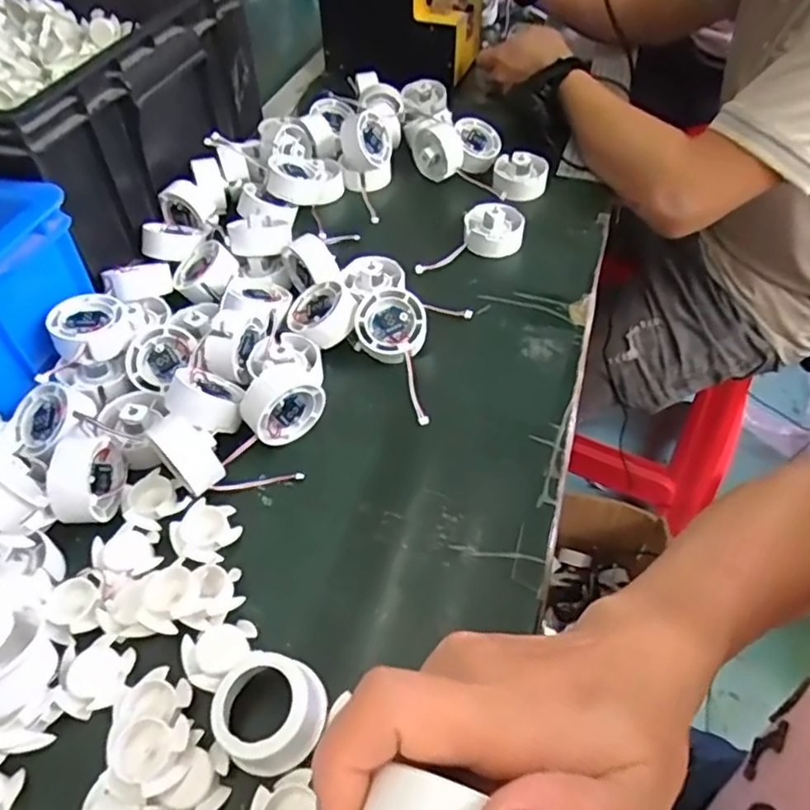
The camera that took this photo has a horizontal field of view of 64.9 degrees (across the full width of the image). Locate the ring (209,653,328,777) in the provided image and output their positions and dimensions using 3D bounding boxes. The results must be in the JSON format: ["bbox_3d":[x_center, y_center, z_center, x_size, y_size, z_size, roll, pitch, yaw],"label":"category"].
[{"bbox_3d":[-0.067,0.153,0.318,0.053,0.026,0.048,-4,48,-2],"label":"ring"}]

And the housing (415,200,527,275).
[{"bbox_3d":[0.058,-0.158,0.591,0.112,0.035,0.046,-14,50,-11],"label":"housing"}]

